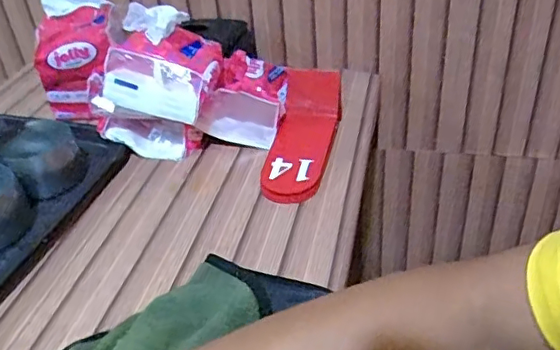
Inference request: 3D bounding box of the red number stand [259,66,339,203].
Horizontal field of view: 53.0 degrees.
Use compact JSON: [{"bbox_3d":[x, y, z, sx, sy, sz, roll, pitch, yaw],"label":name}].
[{"bbox_3d":[0.022,-0.041,0.594,0.067,0.049,0.178,5,50,15],"label":"red number stand"}]

